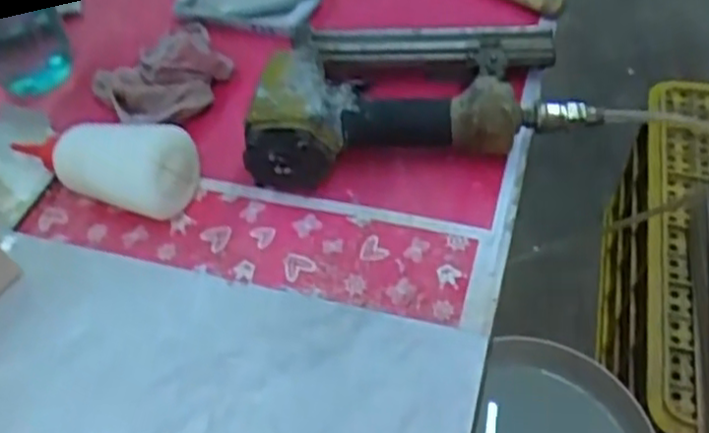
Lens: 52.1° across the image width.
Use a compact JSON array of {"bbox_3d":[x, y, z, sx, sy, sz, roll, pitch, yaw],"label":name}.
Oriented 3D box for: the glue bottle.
[{"bbox_3d":[-0.186,-0.042,0.534,0.142,0.060,0.059,16,55,18],"label":"glue bottle"}]

